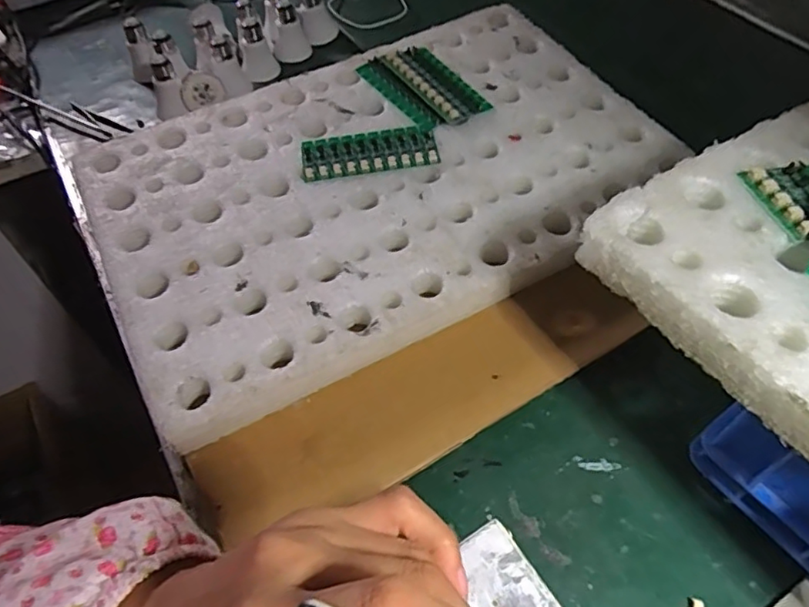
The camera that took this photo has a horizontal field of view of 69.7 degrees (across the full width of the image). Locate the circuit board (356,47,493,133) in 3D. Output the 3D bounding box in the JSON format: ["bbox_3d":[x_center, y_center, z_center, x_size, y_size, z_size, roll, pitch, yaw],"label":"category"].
[{"bbox_3d":[0.020,-0.245,0.656,0.087,0.017,0.146,-28,57,-18],"label":"circuit board"}]

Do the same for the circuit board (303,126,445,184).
[{"bbox_3d":[-0.037,-0.160,0.606,0.139,0.006,0.063,-10,54,-5],"label":"circuit board"}]

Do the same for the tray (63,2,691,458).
[{"bbox_3d":[-0.025,-0.134,0.602,0.560,0.047,0.374,-26,57,-16],"label":"tray"}]

